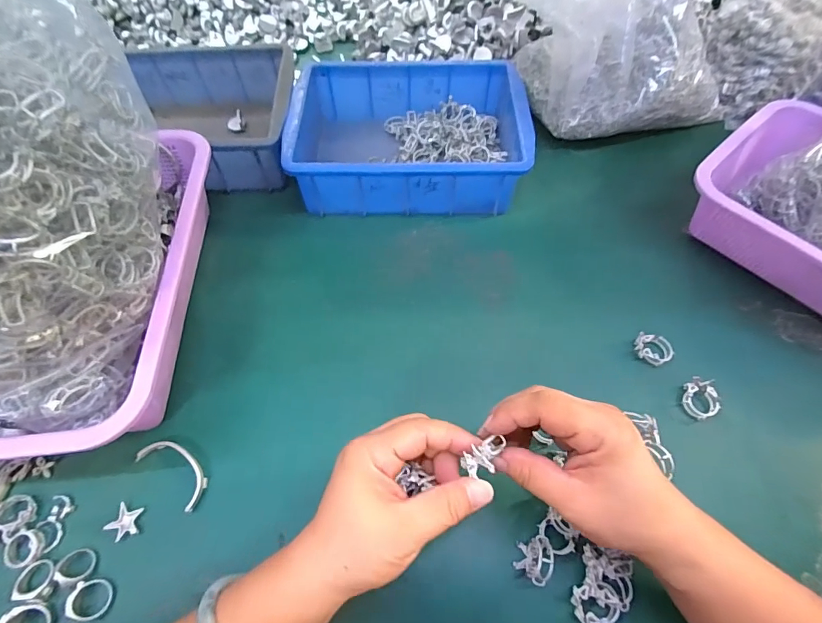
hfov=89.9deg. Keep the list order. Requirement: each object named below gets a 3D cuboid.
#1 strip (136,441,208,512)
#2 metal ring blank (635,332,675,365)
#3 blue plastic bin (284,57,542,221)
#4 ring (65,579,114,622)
[{"bbox_3d":[-0.180,0.121,0.315,0.065,0.005,0.027,33,66,17],"label":"strip"},{"bbox_3d":[0.214,0.033,0.363,0.033,0.010,0.027,4,61,2],"label":"metal ring blank"},{"bbox_3d":[-0.003,-0.194,0.451,0.239,0.063,0.166,1,61,0],"label":"blue plastic bin"},{"bbox_3d":[-0.214,0.192,0.273,0.025,0.006,0.023,0,61,0],"label":"ring"}]

